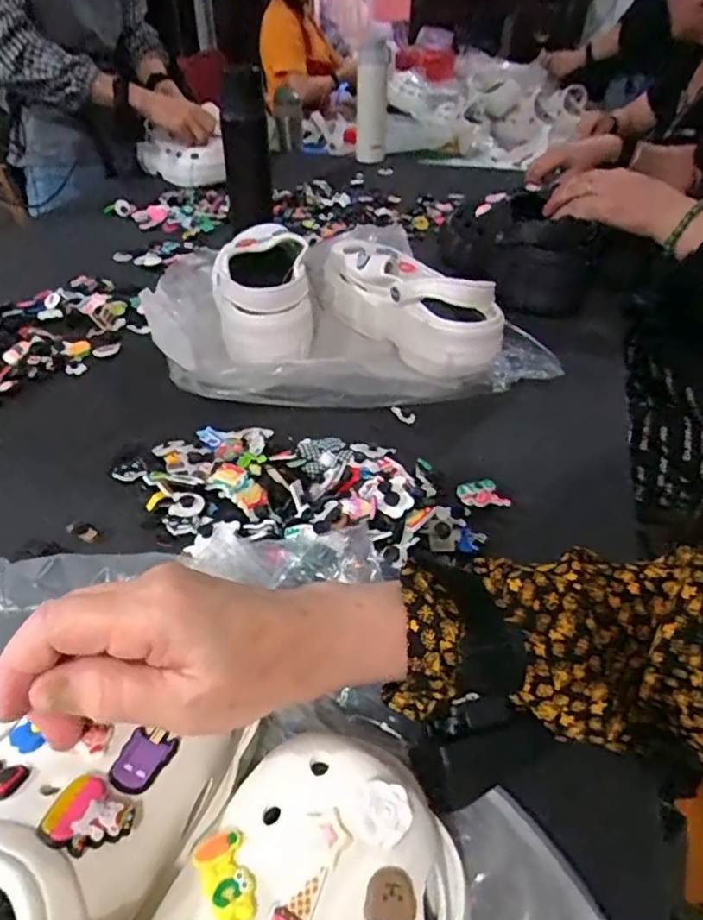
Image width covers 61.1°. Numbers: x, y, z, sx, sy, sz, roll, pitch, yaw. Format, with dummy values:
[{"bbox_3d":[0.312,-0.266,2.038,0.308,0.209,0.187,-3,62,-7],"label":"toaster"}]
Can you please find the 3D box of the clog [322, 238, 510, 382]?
[{"bbox_3d":[0.060,-0.182,0.665,0.091,0.105,0.271,-20,44,-24],"label":"clog"}]

